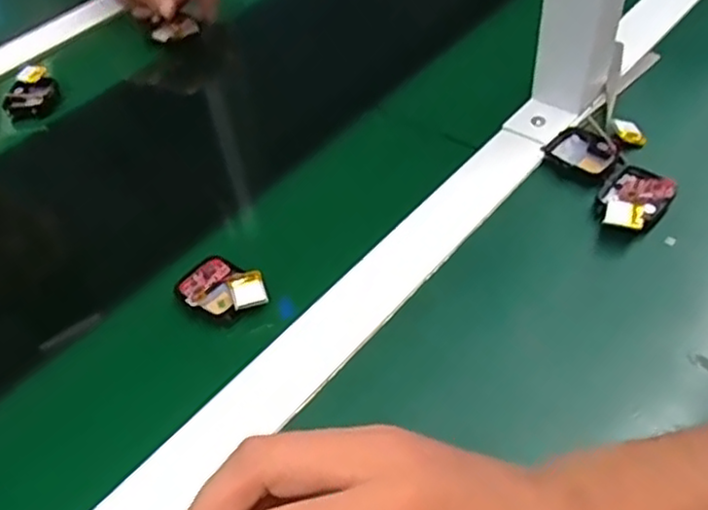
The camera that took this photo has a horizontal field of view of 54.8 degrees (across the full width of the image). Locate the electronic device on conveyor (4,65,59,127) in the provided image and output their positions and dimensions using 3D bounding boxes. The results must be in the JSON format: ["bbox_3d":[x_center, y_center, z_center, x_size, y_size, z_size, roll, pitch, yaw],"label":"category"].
[{"bbox_3d":[-0.269,-0.134,0.569,0.044,0.021,0.050,-24,50,-16],"label":"electronic device on conveyor"}]

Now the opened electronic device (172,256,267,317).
[{"bbox_3d":[-0.077,0.021,0.406,0.055,0.015,0.037,24,54,25],"label":"opened electronic device"}]

